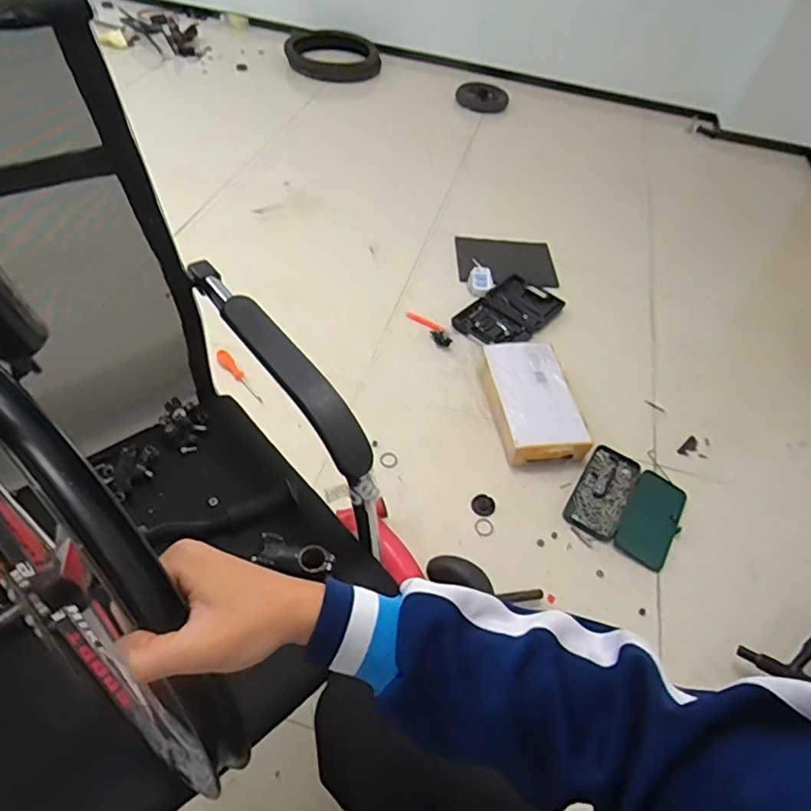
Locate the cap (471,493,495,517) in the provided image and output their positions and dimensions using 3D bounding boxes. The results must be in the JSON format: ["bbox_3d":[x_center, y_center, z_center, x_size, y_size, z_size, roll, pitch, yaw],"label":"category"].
[{"bbox_3d":[0.185,0.236,1.290,0.056,0.007,0.058,4,50,-4],"label":"cap"}]

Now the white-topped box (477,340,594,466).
[{"bbox_3d":[0.329,-0.018,1.435,0.209,0.092,0.373,-5,51,-12],"label":"white-topped box"}]

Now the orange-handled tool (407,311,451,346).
[{"bbox_3d":[0.072,-0.240,1.643,0.050,0.030,0.186,-31,60,-29],"label":"orange-handled tool"}]

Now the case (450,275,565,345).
[{"bbox_3d":[0.329,-0.298,1.717,0.382,0.034,0.221,-32,61,-29],"label":"case"}]

